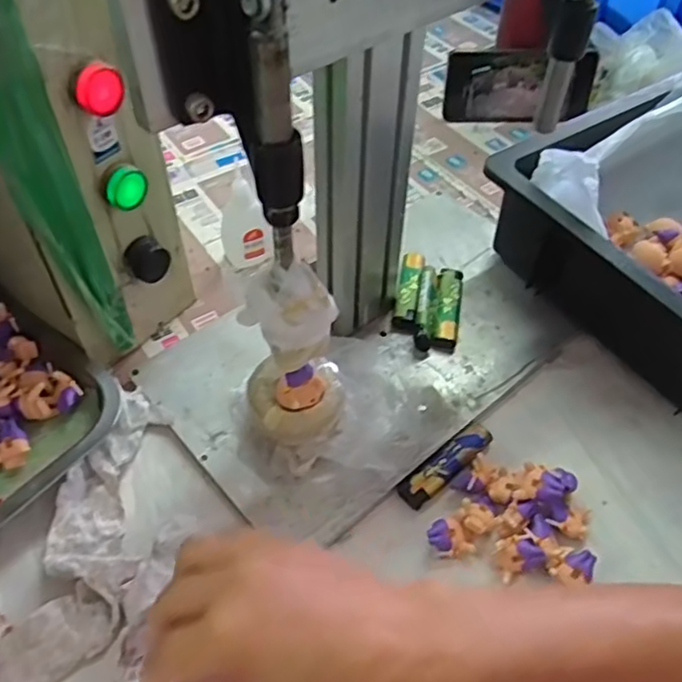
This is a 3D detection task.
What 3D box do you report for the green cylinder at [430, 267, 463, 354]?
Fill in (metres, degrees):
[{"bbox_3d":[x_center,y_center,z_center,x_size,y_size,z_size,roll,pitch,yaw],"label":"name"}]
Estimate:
[{"bbox_3d":[0.089,-0.029,0.522,0.022,0.013,0.090,10,51,4],"label":"green cylinder"}]

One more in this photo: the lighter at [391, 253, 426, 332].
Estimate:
[{"bbox_3d":[0.058,-0.043,0.530,0.020,0.015,0.085,9,51,3],"label":"lighter"}]

